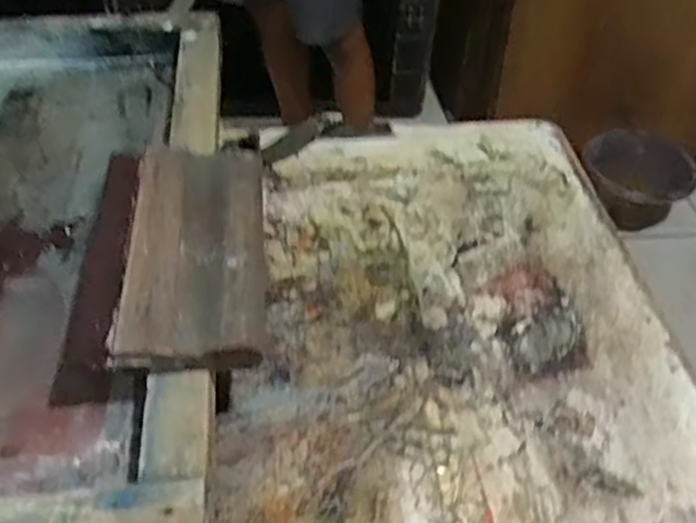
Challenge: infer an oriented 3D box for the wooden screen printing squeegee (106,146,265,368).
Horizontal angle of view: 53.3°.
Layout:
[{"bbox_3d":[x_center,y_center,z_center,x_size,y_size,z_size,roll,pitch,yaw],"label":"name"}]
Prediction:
[{"bbox_3d":[-0.102,-0.013,0.469,0.089,0.021,0.195,-1,45,-4],"label":"wooden screen printing squeegee"}]

